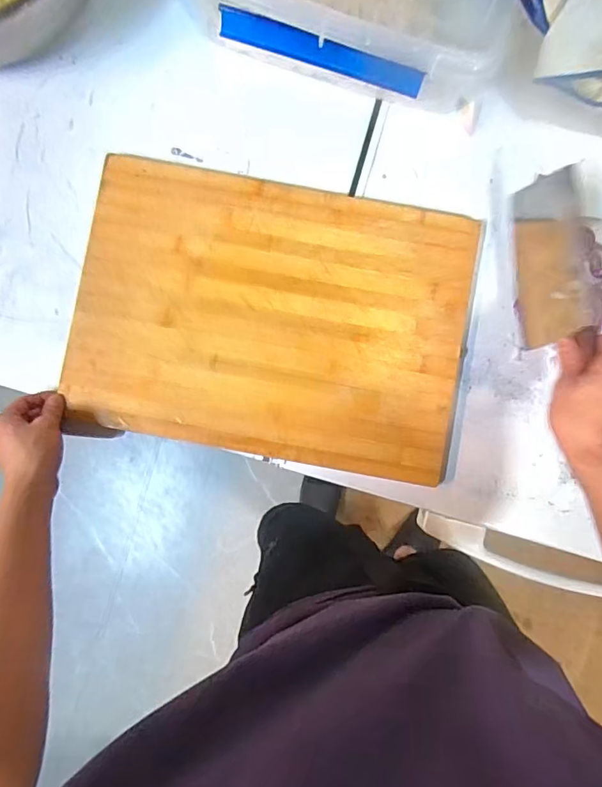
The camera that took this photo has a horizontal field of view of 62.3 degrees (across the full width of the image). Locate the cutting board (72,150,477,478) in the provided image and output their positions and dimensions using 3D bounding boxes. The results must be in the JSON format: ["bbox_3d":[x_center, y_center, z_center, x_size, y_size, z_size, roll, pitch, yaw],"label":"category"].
[{"bbox_3d":[-0.035,-0.092,0.589,0.454,0.022,0.321,10,85,1],"label":"cutting board"}]

